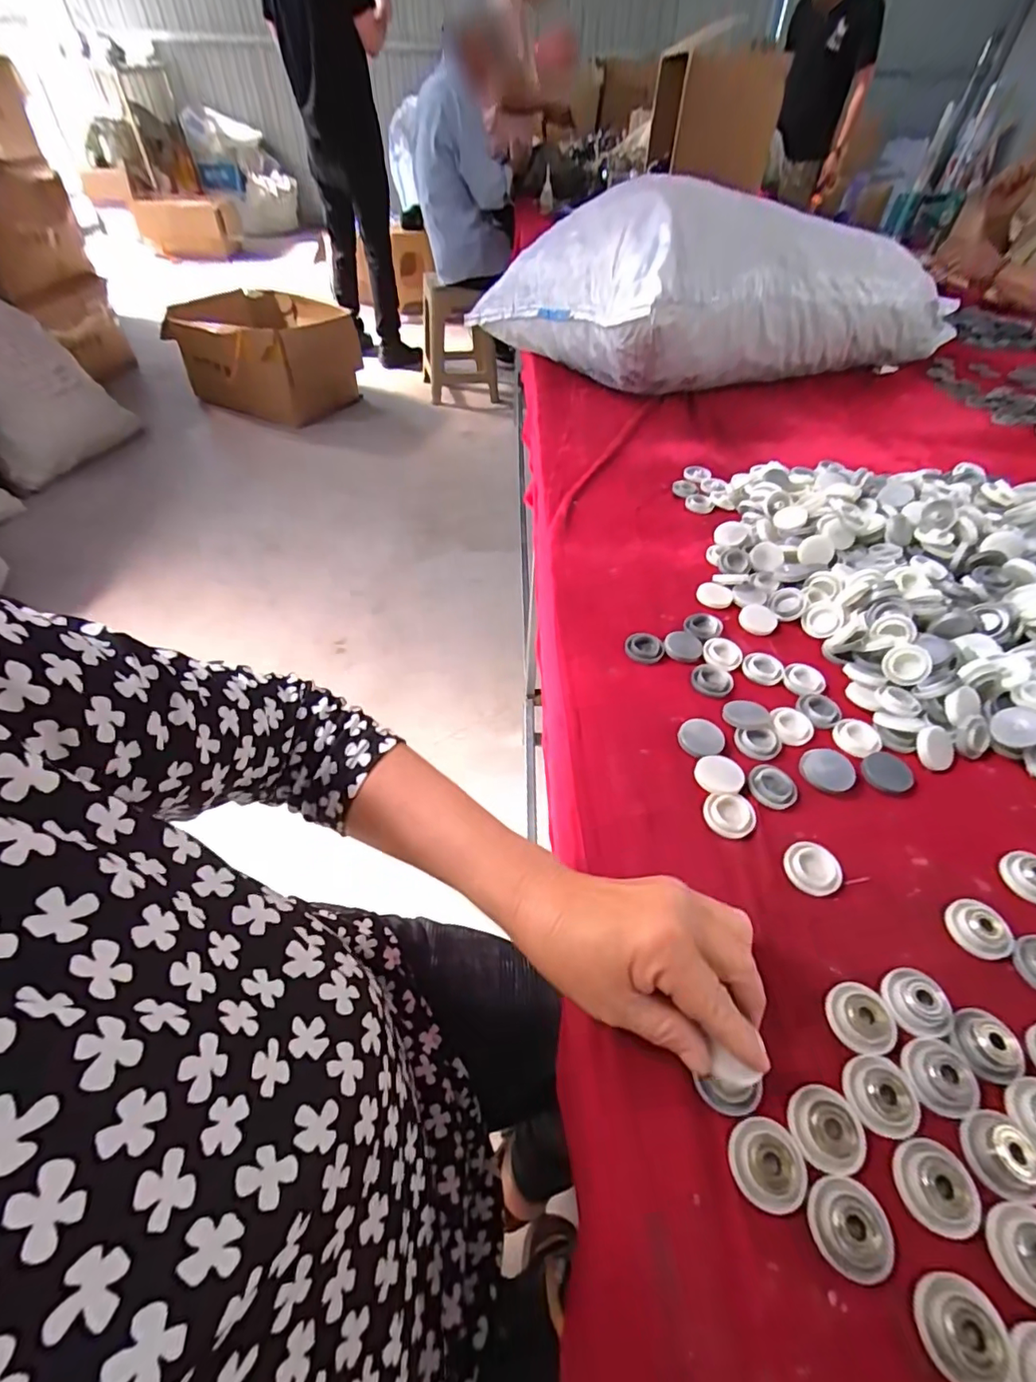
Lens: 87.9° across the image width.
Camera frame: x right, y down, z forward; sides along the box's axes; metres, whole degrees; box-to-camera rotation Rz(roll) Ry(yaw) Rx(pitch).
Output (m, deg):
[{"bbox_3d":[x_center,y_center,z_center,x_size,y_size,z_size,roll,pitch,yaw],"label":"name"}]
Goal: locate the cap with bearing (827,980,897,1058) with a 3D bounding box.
[{"bbox_3d":[0.188,0.178,0.295,0.030,0.012,0.034,17,50,13],"label":"cap with bearing"}]

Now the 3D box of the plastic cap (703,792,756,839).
[{"bbox_3d":[0.148,0.087,0.375,0.034,0.008,0.030,2,48,0],"label":"plastic cap"}]

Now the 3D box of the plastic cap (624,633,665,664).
[{"bbox_3d":[0.114,-0.038,0.483,0.034,0.007,0.030,30,54,23],"label":"plastic cap"}]

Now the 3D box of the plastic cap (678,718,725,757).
[{"bbox_3d":[0.142,0.038,0.418,0.033,0.006,0.035,1,48,-1],"label":"plastic cap"}]

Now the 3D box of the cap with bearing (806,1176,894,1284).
[{"bbox_3d":[0.148,0.239,0.240,0.030,0.010,0.032,1,48,-1],"label":"cap with bearing"}]

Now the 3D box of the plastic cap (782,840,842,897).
[{"bbox_3d":[0.193,0.116,0.352,0.032,0.009,0.033,1,48,-1],"label":"plastic cap"}]

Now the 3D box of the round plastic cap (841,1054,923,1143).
[{"bbox_3d":[0.183,0.203,0.272,0.030,0.011,0.032,1,48,-1],"label":"round plastic cap"}]

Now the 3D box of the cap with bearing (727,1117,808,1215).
[{"bbox_3d":[0.118,0.222,0.253,0.032,0.013,0.033,1,48,-1],"label":"cap with bearing"}]

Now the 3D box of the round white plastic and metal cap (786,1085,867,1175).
[{"bbox_3d":[0.149,0.213,0.262,0.031,0.012,0.033,13,49,9],"label":"round white plastic and metal cap"}]

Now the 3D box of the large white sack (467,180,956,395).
[{"bbox_3d":[0.339,-0.727,0.954,0.714,0.227,0.482,-25,54,-20],"label":"large white sack"}]

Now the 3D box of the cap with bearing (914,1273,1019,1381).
[{"bbox_3d":[0.184,0.264,0.221,0.033,0.008,0.033,1,48,-1],"label":"cap with bearing"}]

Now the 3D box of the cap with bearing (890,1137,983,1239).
[{"bbox_3d":[0.194,0.229,0.249,0.029,0.010,0.033,5,49,3],"label":"cap with bearing"}]

